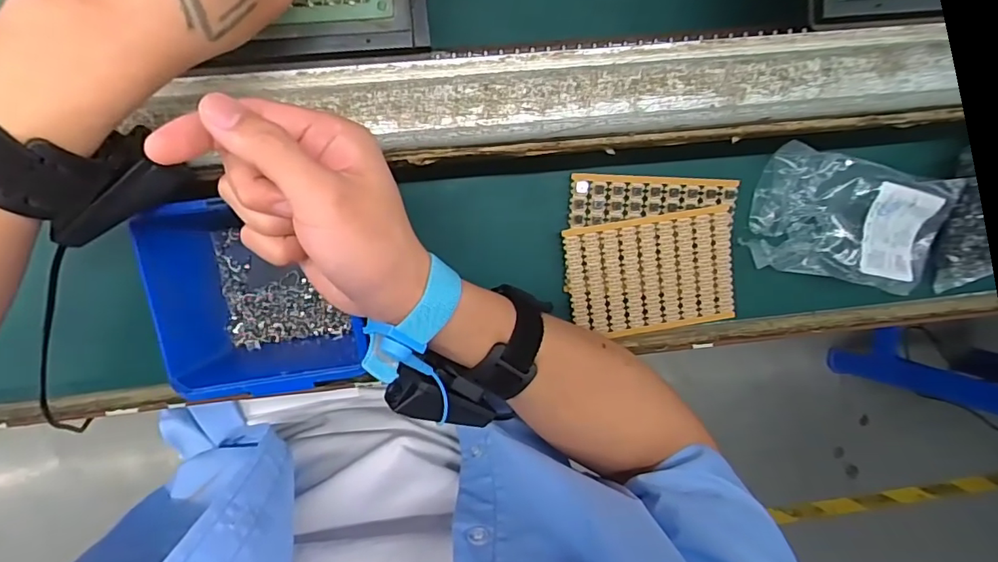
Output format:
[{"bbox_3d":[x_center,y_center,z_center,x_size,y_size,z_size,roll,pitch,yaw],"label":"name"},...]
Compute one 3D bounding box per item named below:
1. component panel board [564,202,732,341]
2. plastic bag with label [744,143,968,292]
[{"bbox_3d":[0.114,-0.004,0.391,0.123,0.007,0.086,-10,99,-3],"label":"component panel board"},{"bbox_3d":[0.268,-0.045,0.396,0.152,0.020,0.090,13,97,-6],"label":"plastic bag with label"}]

